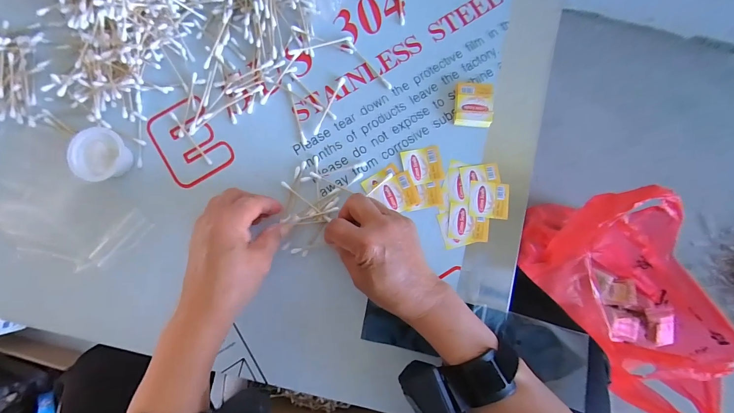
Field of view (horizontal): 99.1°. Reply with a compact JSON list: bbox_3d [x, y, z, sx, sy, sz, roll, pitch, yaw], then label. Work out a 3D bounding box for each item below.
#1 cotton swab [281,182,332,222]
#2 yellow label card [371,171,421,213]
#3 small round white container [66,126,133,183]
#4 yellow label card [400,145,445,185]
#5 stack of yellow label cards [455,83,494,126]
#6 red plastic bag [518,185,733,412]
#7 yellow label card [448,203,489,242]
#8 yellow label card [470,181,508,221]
[{"bbox_3d":[-0.066,-0.006,0.336,0.067,0.006,0.005,38,85,2],"label":"cotton swab"},{"bbox_3d":[0.032,-0.014,0.342,0.042,0.004,0.039,-22,85,-4],"label":"yellow label card"},{"bbox_3d":[-0.280,-0.053,0.332,0.048,0.028,0.054,14,84,0],"label":"small round white container"},{"bbox_3d":[0.062,-0.045,0.345,0.042,0.005,0.039,-13,85,-3],"label":"yellow label card"},{"bbox_3d":[0.119,-0.113,0.350,0.041,0.013,0.047,2,84,-1],"label":"stack of yellow label cards"},{"bbox_3d":[0.521,0.179,0.616,0.233,0.201,0.429,-32,85,-4],"label":"red plastic bag"},{"bbox_3d":[0.111,0.017,0.340,0.042,0.004,0.040,5,84,-1],"label":"yellow label card"},{"bbox_3d":[0.134,-0.007,0.342,0.042,0.004,0.039,6,84,-1],"label":"yellow label card"}]

